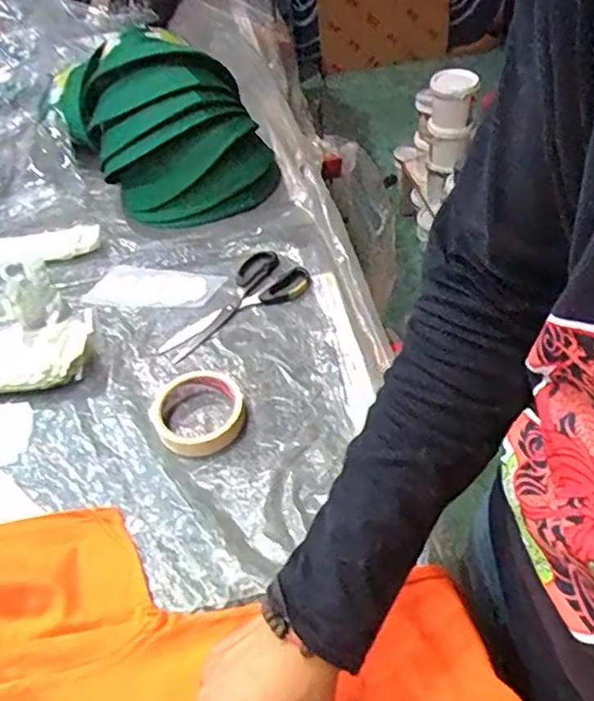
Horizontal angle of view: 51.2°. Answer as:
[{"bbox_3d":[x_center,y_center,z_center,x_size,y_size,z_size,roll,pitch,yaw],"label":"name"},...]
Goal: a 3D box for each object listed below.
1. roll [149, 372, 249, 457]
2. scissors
[{"bbox_3d":[-0.101,0.065,0.639,0.095,0.024,0.088,-3,47,4],"label":"roll"},{"bbox_3d":[-0.083,-0.057,0.763,0.200,0.013,0.102,-36,53,-25],"label":"scissors"}]

